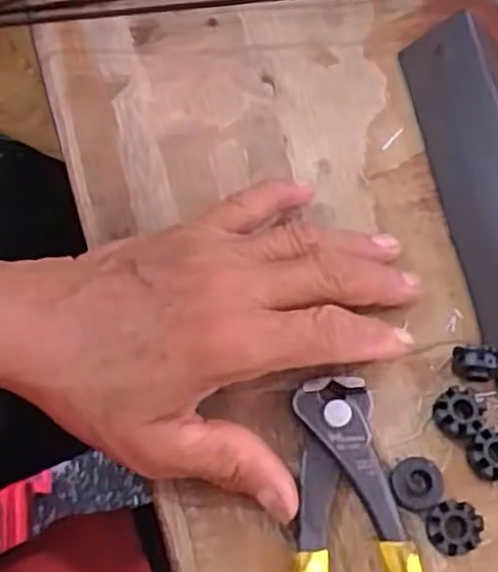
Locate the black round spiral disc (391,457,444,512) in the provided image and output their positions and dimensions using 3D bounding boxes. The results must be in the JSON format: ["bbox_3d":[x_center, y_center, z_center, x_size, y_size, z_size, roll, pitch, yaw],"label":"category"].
[{"bbox_3d":[0.062,0.074,0.287,0.017,0.015,0.018,1,69,-3],"label":"black round spiral disc"}]

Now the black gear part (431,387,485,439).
[{"bbox_3d":[0.081,0.049,0.298,0.019,0.012,0.020,1,69,-3],"label":"black gear part"}]

